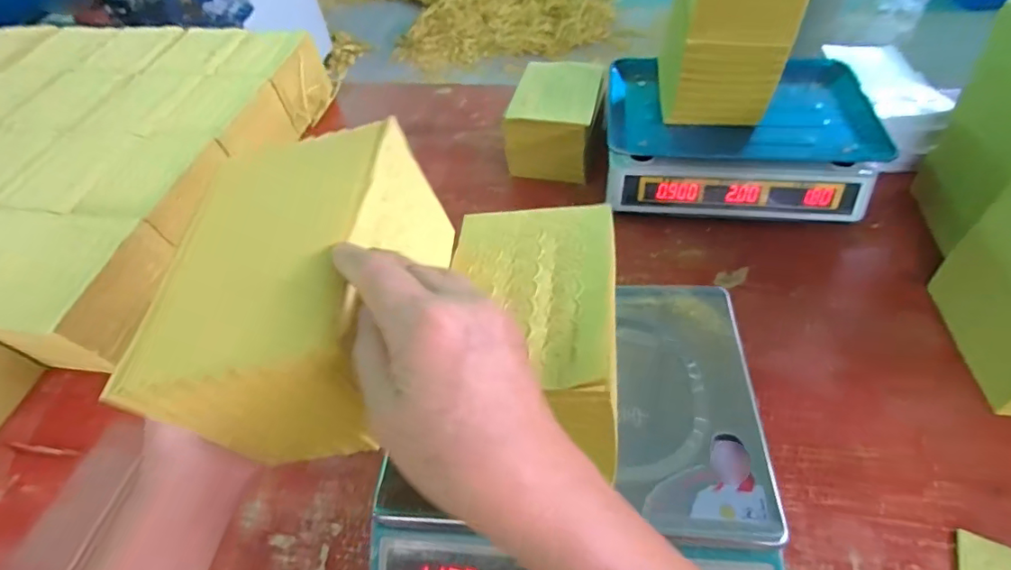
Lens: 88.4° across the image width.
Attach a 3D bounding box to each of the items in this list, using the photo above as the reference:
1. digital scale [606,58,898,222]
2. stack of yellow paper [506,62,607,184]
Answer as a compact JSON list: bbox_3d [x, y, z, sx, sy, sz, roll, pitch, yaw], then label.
[{"bbox_3d":[0.303,-0.206,0.717,0.325,0.090,0.239,4,49,8],"label":"digital scale"},{"bbox_3d":[0.075,-0.243,0.770,0.121,0.113,0.135,8,49,11],"label":"stack of yellow paper"}]

